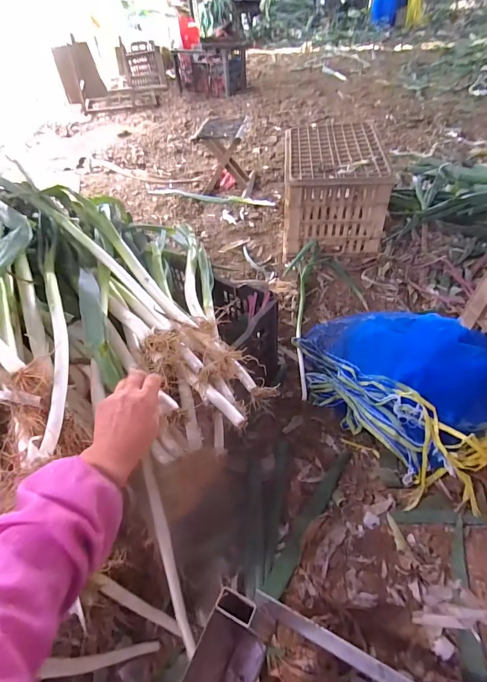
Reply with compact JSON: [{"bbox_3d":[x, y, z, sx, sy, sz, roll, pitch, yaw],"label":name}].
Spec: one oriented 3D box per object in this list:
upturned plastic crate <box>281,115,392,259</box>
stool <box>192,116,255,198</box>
[{"bbox_3d":[0.316,-0.565,1.347,0.326,0.279,0.467,0,49,4],"label":"upturned plastic crate"},{"bbox_3d":[-0.077,-0.858,1.676,0.239,0.261,0.245,4,49,8],"label":"stool"}]

